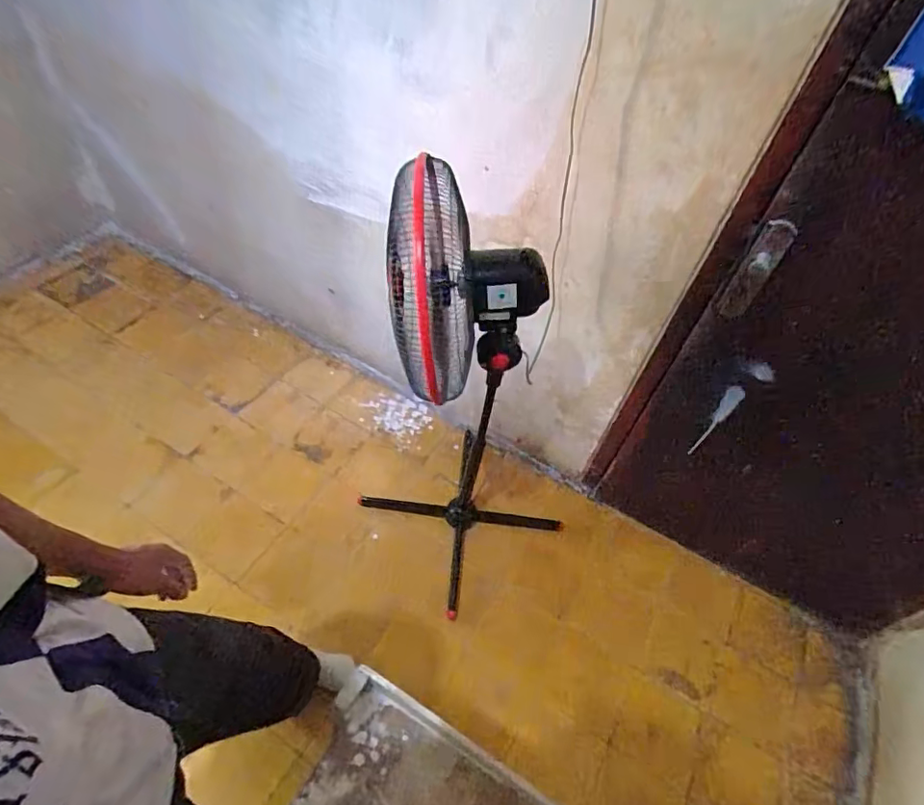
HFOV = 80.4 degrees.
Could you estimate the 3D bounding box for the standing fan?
[{"bbox_3d":[0.005,0.036,1.252,0.382,1.013,0.456,-31,61,-31],"label":"standing fan"}]

